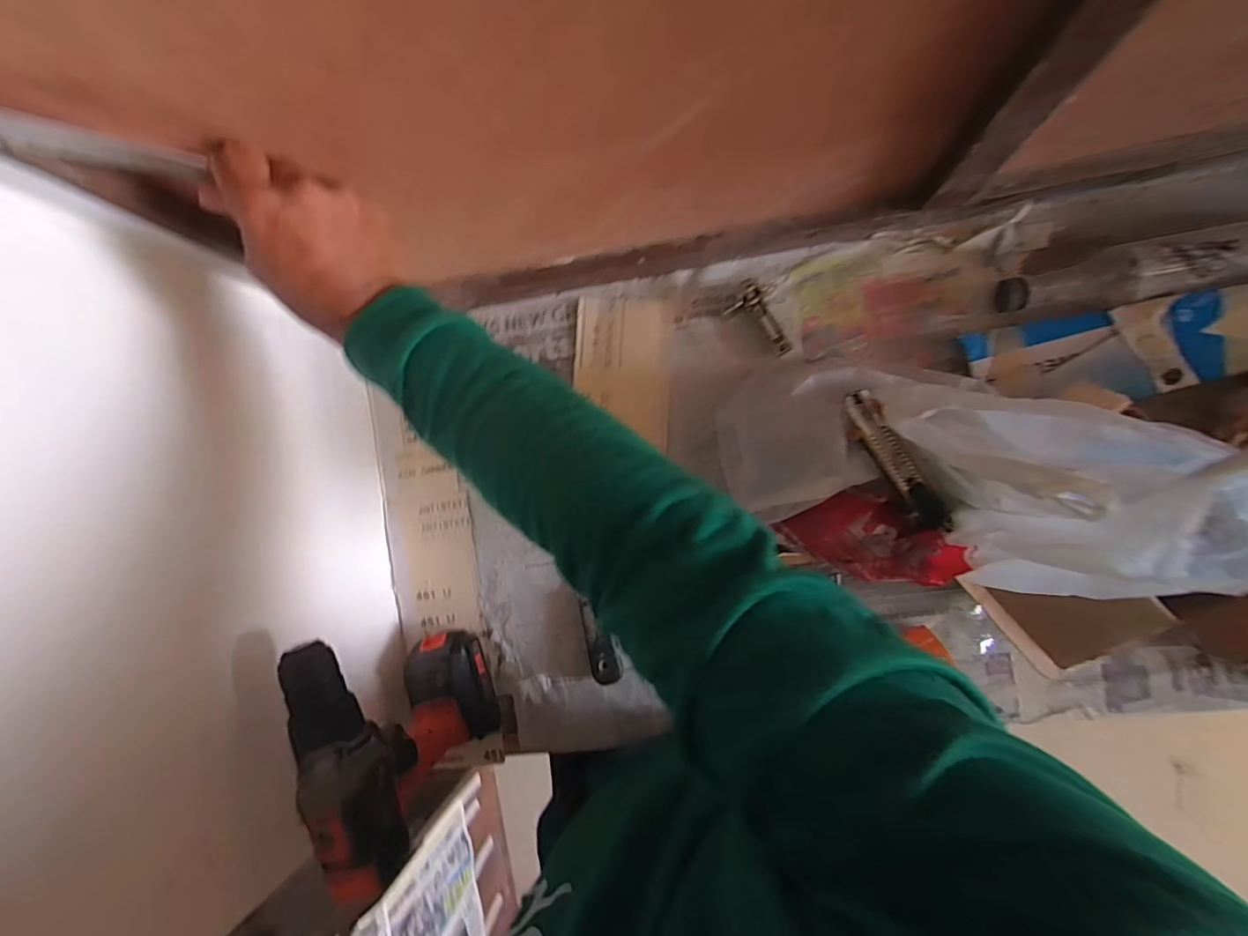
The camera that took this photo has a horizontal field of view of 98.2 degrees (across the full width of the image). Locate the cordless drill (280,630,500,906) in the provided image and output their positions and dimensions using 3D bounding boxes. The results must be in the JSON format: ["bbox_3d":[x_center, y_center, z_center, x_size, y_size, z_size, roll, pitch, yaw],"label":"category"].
[{"bbox_3d":[-0.198,0.226,0.499,0.065,0.225,0.182,-12,88,8],"label":"cordless drill"}]

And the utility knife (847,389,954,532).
[{"bbox_3d":[0.236,-0.005,0.465,0.025,0.020,0.149,-38,102,6],"label":"utility knife"}]

